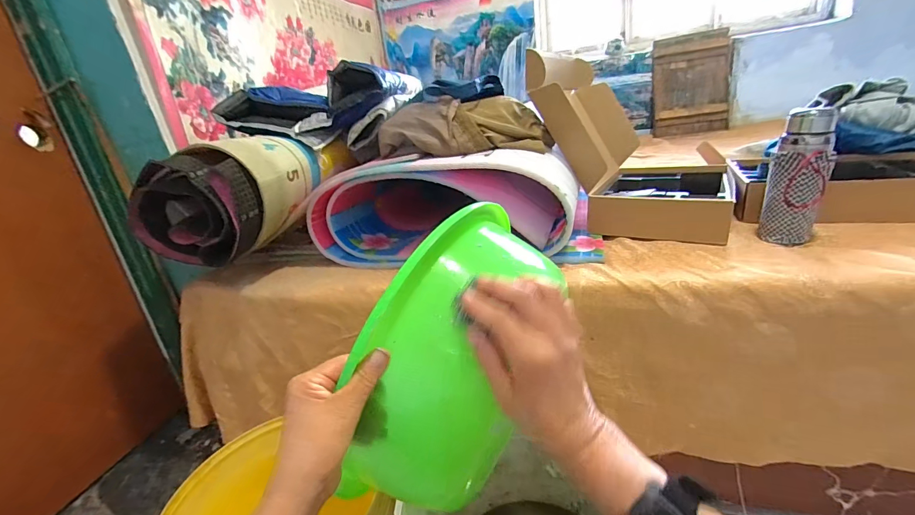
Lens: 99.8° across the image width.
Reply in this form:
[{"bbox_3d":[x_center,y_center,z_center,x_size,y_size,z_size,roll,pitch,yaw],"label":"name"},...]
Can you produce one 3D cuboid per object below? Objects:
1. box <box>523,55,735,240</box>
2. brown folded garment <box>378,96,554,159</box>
[{"bbox_3d":[0.405,-0.289,0.906,0.395,0.367,0.409,5,26,30],"label":"box"},{"bbox_3d":[0.016,-0.283,0.841,0.354,0.103,0.185,-1,23,18],"label":"brown folded garment"}]

